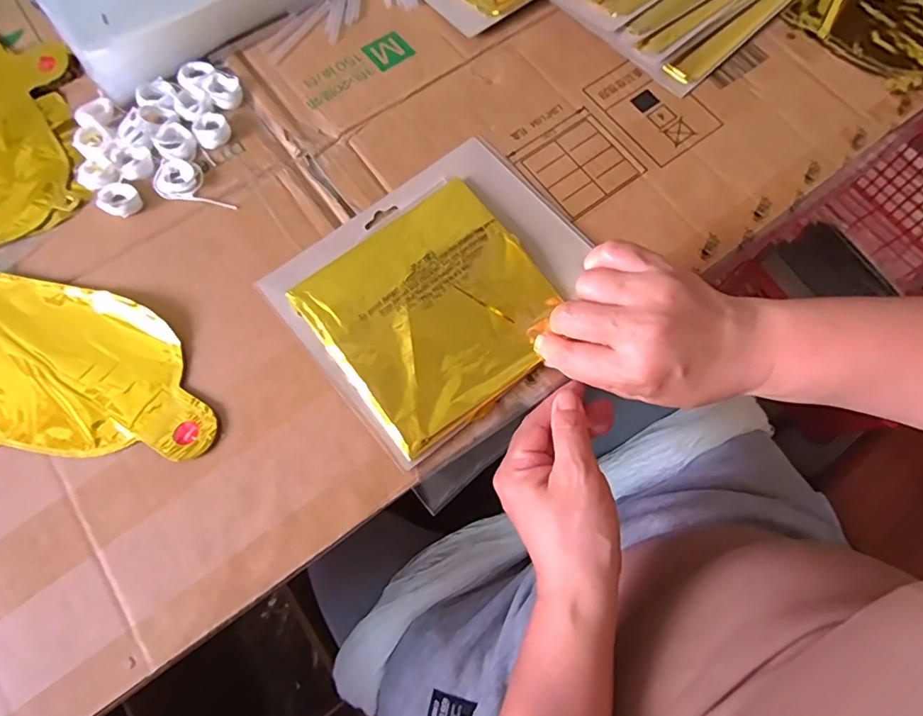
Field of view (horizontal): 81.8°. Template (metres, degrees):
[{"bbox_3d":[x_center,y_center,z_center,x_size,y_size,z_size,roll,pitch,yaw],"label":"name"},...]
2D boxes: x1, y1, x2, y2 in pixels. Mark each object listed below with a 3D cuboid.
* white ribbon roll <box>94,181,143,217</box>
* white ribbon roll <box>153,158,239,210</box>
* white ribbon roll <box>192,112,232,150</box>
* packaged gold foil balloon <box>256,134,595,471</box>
[{"bbox_3d":[-0.245,-0.114,0.379,0.026,0.011,0.028,0,72,1],"label":"white ribbon roll"},{"bbox_3d":[-0.193,-0.129,0.391,0.067,0.004,0.031,11,72,5],"label":"white ribbon roll"},{"bbox_3d":[-0.187,-0.171,0.398,0.025,0.008,0.028,-39,75,-11],"label":"white ribbon roll"},{"bbox_3d":[-0.011,-0.052,0.358,0.192,0.015,0.162,-39,75,-11],"label":"packaged gold foil balloon"}]

